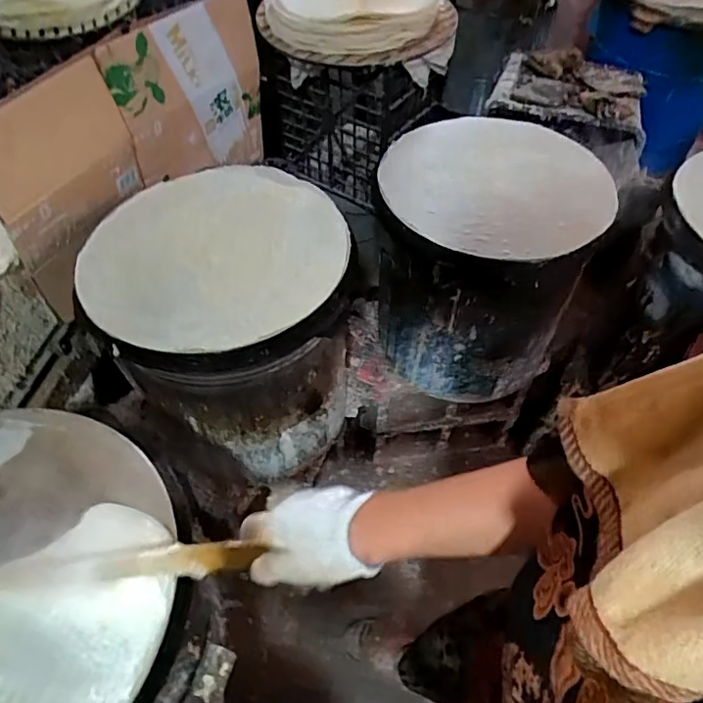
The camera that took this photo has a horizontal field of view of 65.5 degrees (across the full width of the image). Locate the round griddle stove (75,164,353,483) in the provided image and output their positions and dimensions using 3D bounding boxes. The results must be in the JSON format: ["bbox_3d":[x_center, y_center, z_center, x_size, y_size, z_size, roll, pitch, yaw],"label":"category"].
[{"bbox_3d":[-0.186,-0.043,0.926,0.348,0.372,0.373,0,54,0],"label":"round griddle stove"}]

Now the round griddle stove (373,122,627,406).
[{"bbox_3d":[0.240,-0.166,1.050,0.350,0.414,0.352,0,54,0],"label":"round griddle stove"}]

